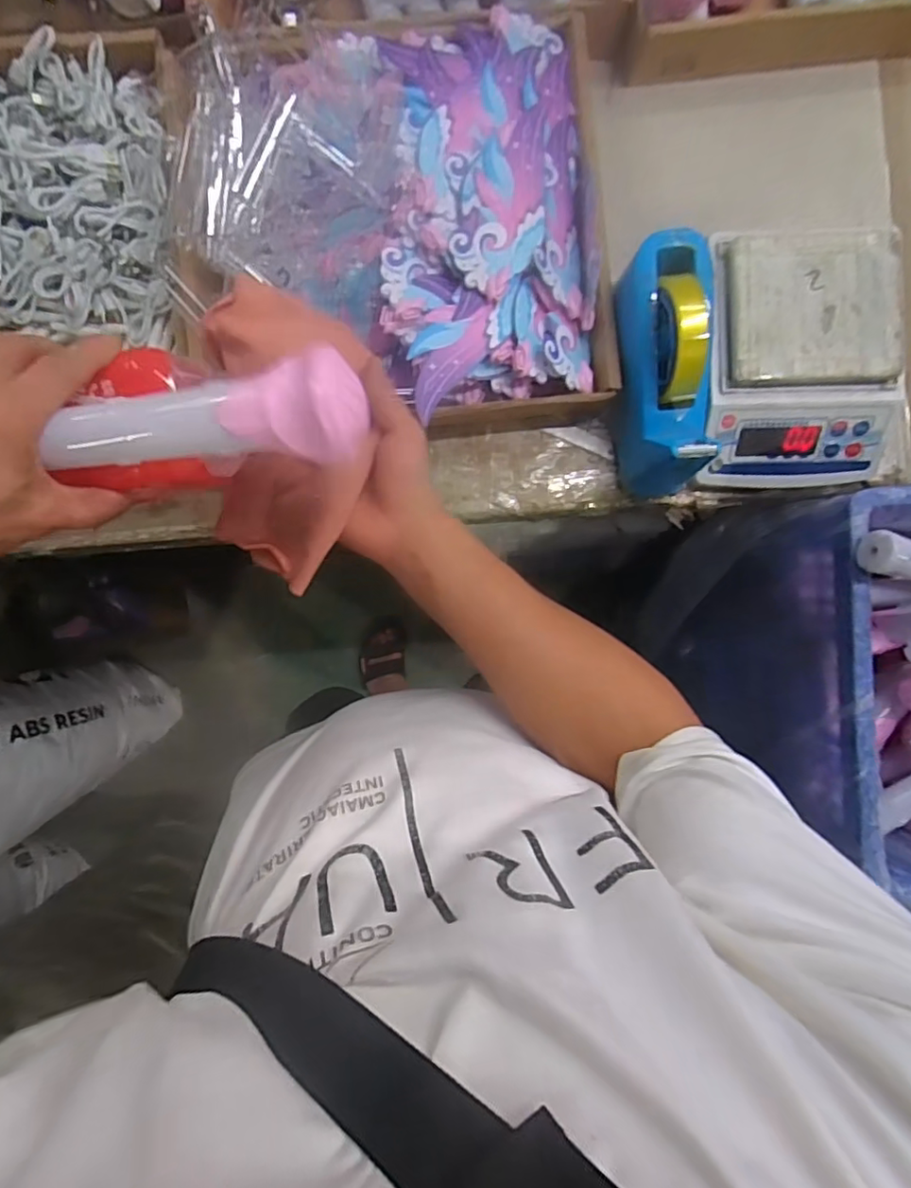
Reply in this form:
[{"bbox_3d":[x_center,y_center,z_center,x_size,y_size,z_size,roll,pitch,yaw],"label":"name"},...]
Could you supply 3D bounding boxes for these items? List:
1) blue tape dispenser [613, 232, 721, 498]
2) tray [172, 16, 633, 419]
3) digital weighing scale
[{"bbox_3d":[0.189,-0.190,0.494,0.080,0.102,0.220,-4,108,-1],"label":"blue tape dispenser"},{"bbox_3d":[-0.060,-0.347,0.522,0.386,0.078,0.359,-1,92,-1],"label":"tray"},{"bbox_3d":[0.313,-0.212,0.532,0.178,0.075,0.218,-5,92,-1],"label":"digital weighing scale"}]

